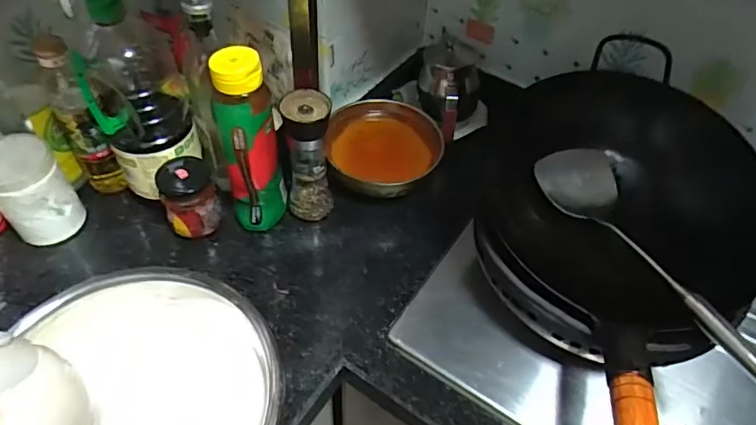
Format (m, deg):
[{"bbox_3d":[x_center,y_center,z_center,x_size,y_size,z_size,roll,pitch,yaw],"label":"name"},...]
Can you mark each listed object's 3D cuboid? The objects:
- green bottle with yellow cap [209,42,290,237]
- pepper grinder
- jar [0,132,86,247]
[{"bbox_3d":[-0.152,-0.074,0.630,0.067,0.238,0.063,-8,51,-11],"label":"green bottle with yellow cap"},{"bbox_3d":[-0.088,-0.069,0.671,0.056,0.172,0.071,-3,50,-7],"label":"pepper grinder"},{"bbox_3d":[-0.435,-0.032,0.652,0.077,0.112,0.096,-32,59,-27],"label":"jar"}]

